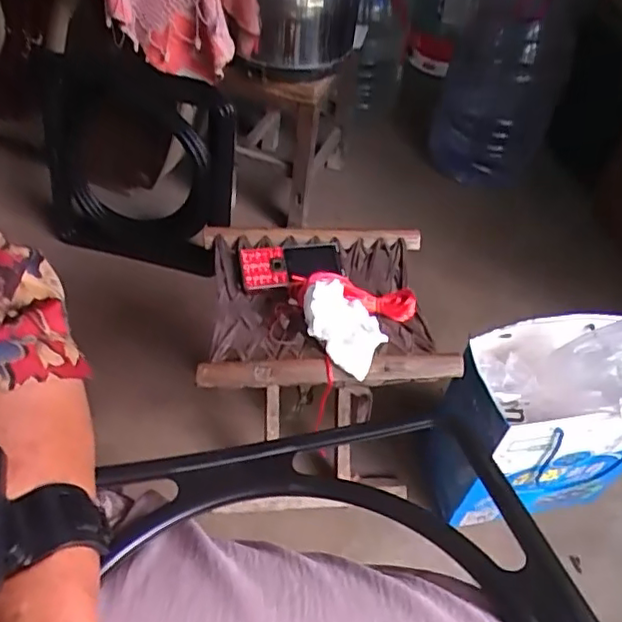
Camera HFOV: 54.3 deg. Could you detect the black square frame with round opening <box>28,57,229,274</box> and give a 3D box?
[{"bbox_3d":[-0.336,-0.275,1.162,0.406,0.384,0.081,15,36,13],"label":"black square frame with round opening"}]

